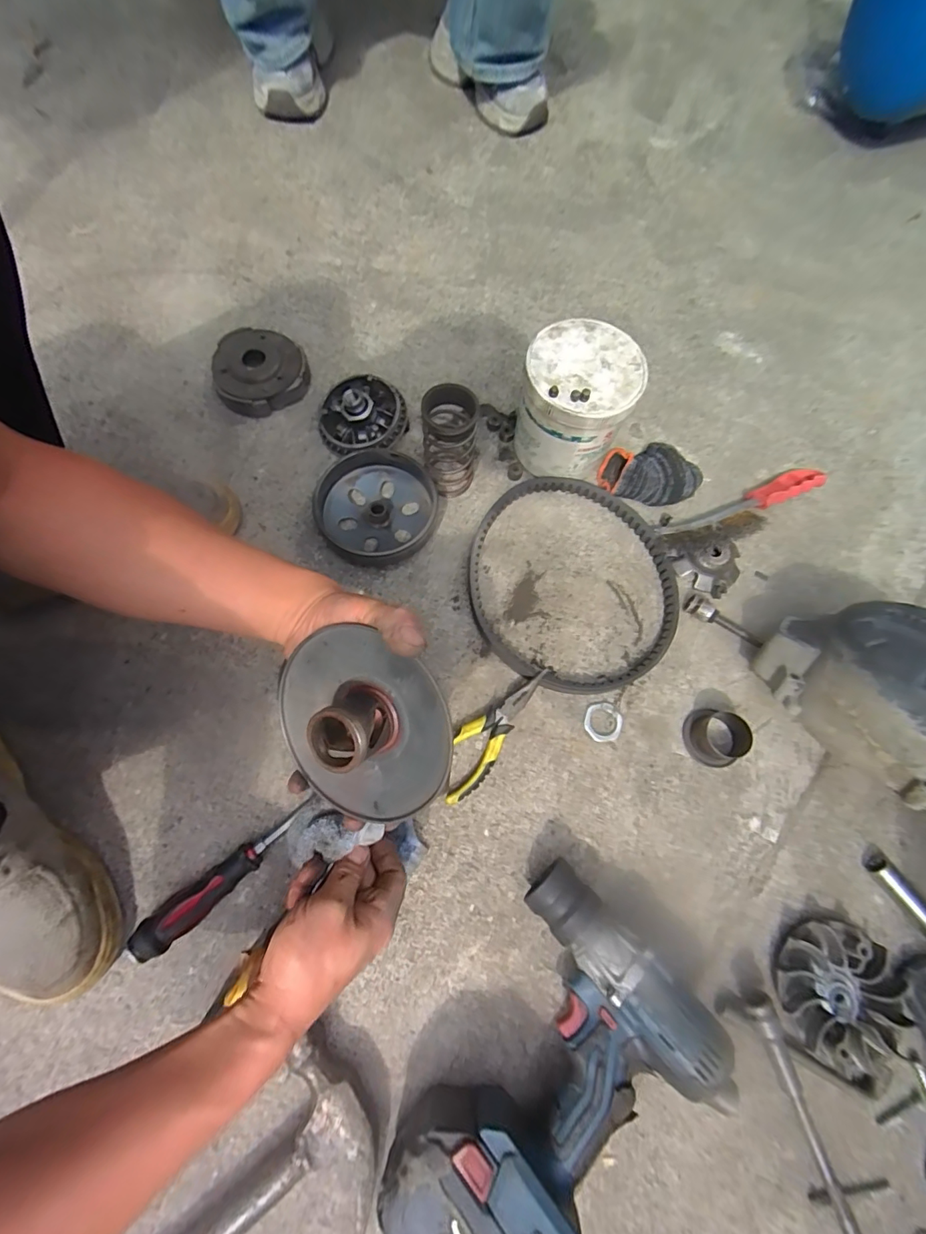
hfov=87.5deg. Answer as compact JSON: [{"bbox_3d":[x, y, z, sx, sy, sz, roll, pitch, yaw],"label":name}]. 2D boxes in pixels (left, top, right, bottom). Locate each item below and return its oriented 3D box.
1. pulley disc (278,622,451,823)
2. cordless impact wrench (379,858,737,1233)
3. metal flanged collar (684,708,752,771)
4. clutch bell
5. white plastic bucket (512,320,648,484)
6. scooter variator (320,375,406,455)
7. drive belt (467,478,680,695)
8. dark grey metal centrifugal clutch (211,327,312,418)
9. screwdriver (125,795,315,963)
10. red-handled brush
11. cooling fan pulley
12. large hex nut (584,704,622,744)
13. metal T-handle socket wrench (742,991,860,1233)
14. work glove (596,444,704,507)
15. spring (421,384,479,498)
[{"bbox_3d":[-0.075,0.077,0.331,0.138,0.052,0.134,32,108,13],"label":"pulley disc"},{"bbox_3d":[0.059,0.351,0.368,0.170,0.084,0.251,43,76,12],"label":"cordless impact wrench"},{"bbox_3d":[0.252,0.118,0.479,0.053,0.033,0.055,21,72,6],"label":"metal flanged collar"},{"bbox_3d":[-0.100,-0.120,0.551,0.141,0.041,0.129,-1,71,-2],"label":"clutch bell"},{"bbox_3d":[0.122,-0.230,0.540,0.111,0.129,0.111,0,71,-1],"label":"white plastic bucket"},{"bbox_3d":[-0.121,-0.243,0.575,0.103,0.044,0.101,-16,72,-7],"label":"scooter variator"},{"bbox_3d":[0.121,-0.040,0.531,0.232,0.024,0.240,0,71,-1],"label":"drive belt"},{"bbox_3d":[-0.251,-0.306,0.593,0.112,0.033,0.108,-35,75,-12],"label":"dark grey metal centrifugal clutch"},{"bbox_3d":[-0.215,0.235,0.432,0.190,0.035,0.030,-39,76,-13],"label":"screwdriver"},{"bbox_3d":[0.327,-0.121,0.558,0.223,0.043,0.057,-23,73,-9],"label":"red-handled brush"},{"bbox_3d":[0.322,0.322,0.415,0.102,0.025,0.105,0,71,-1],"label":"cooling fan pulley"},{"bbox_3d":[0.144,0.108,0.494,0.038,0.004,0.040,20,72,5],"label":"large hex nut"},{"bbox_3d":[0.282,0.413,0.384,0.021,0.030,0.203,-21,73,-8],"label":"metal T-handle socket wrench"},{"bbox_3d":[0.219,-0.169,0.568,0.111,0.039,0.070,13,71,3],"label":"work glove"},{"bbox_3d":[-0.014,-0.188,0.527,0.055,0.112,0.052,3,71,0],"label":"spring"}]

